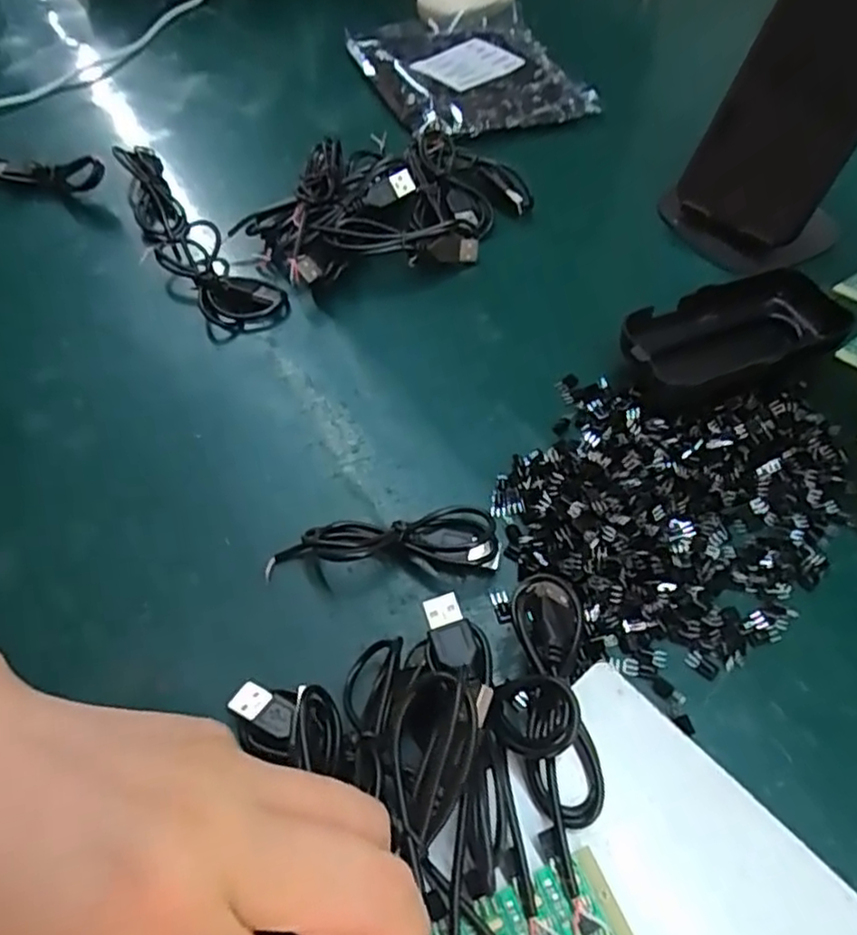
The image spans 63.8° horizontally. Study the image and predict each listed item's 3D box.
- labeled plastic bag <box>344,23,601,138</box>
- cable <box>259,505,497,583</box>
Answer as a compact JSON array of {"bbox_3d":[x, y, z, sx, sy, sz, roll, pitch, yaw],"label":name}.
[{"bbox_3d":[0.029,-0.295,0.510,0.135,0.025,0.155,-20,56,-14],"label":"labeled plastic bag"},{"bbox_3d":[-0.019,0.032,0.283,0.095,0.014,0.031,-7,54,-5],"label":"cable"}]

